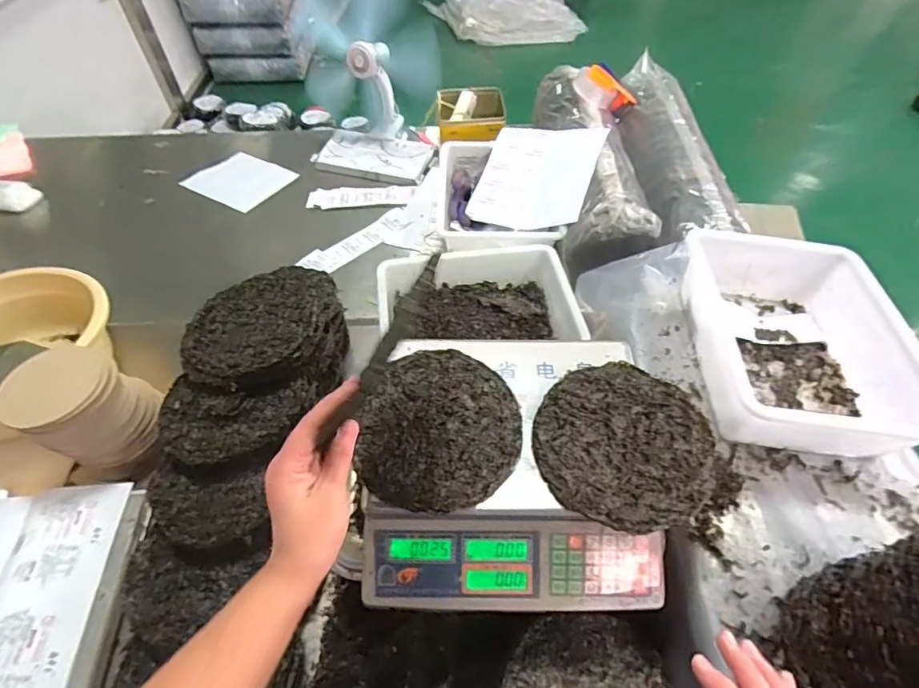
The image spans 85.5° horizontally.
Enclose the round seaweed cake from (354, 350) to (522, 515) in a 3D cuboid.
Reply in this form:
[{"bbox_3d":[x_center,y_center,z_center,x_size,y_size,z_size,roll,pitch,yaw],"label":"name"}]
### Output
[{"bbox_3d":[-0.023,0.092,0.573,0.178,0.015,0.195,0,51,0],"label":"round seaweed cake"}]

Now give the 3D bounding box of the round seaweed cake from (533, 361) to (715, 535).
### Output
[{"bbox_3d":[0.183,0.107,0.559,0.185,0.013,0.192,0,51,0],"label":"round seaweed cake"}]

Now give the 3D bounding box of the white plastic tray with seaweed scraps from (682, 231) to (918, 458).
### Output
[{"bbox_3d":[0.492,-0.016,0.737,0.270,0.107,0.366,3,51,3],"label":"white plastic tray with seaweed scraps"}]

